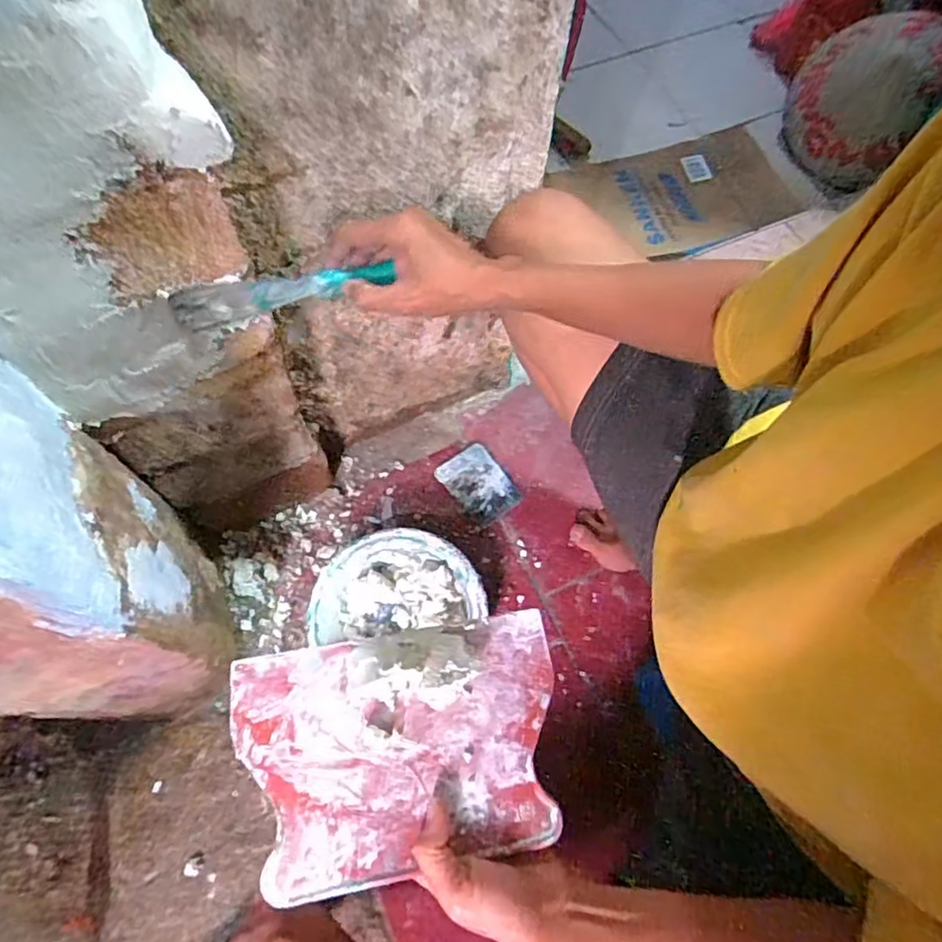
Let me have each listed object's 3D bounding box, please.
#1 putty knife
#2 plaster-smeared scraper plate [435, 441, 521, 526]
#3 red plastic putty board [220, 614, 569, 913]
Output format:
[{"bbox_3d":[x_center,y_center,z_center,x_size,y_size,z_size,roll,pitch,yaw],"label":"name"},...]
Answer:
[{"bbox_3d":[-0.142,-0.136,0.465,0.160,0.046,0.014,-13,66,-5],"label":"putty knife"},{"bbox_3d":[0.011,0.018,0.820,0.075,0.012,0.104,-35,71,-17],"label":"plaster-smeared scraper plate"},{"bbox_3d":[-0.043,0.171,0.386,0.205,0.025,0.138,-9,66,-7],"label":"red plastic putty board"}]

